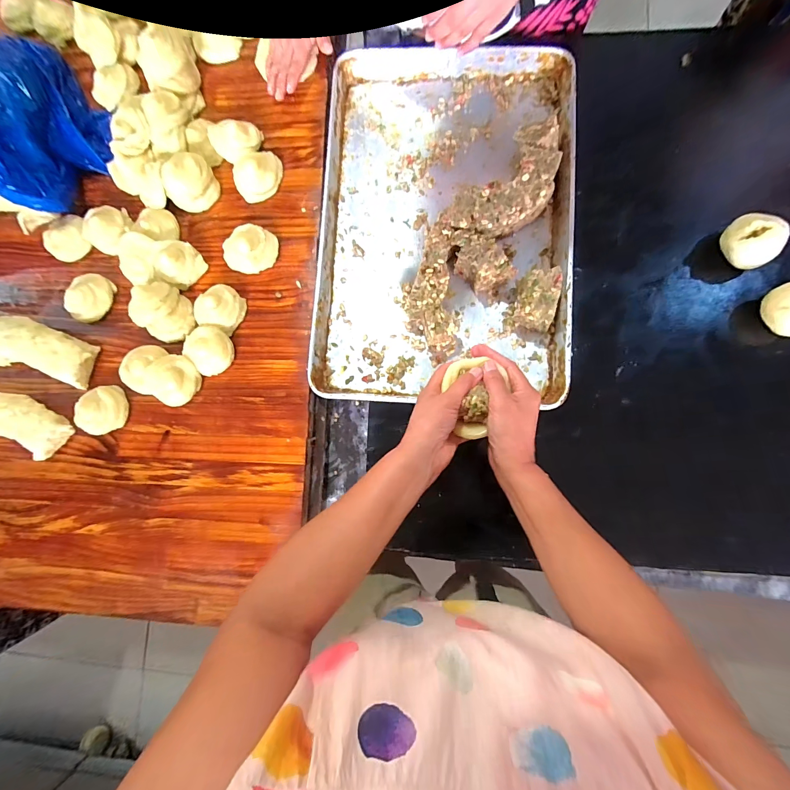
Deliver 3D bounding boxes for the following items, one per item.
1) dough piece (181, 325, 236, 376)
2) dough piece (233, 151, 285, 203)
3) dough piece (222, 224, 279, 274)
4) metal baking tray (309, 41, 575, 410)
[{"bbox_3d":[-0.308,-0.078,0.571,0.071,0.033,0.086,-42,83,0],"label":"dough piece"},{"bbox_3d":[-0.234,-0.377,0.597,0.081,0.033,0.071,-15,84,3],"label":"dough piece"},{"bbox_3d":[-0.245,-0.248,0.583,0.081,0.032,0.085,0,85,5],"label":"dough piece"},{"bbox_3d":[0.082,-0.294,0.587,0.403,0.071,0.611,2,85,8],"label":"metal baking tray"}]

